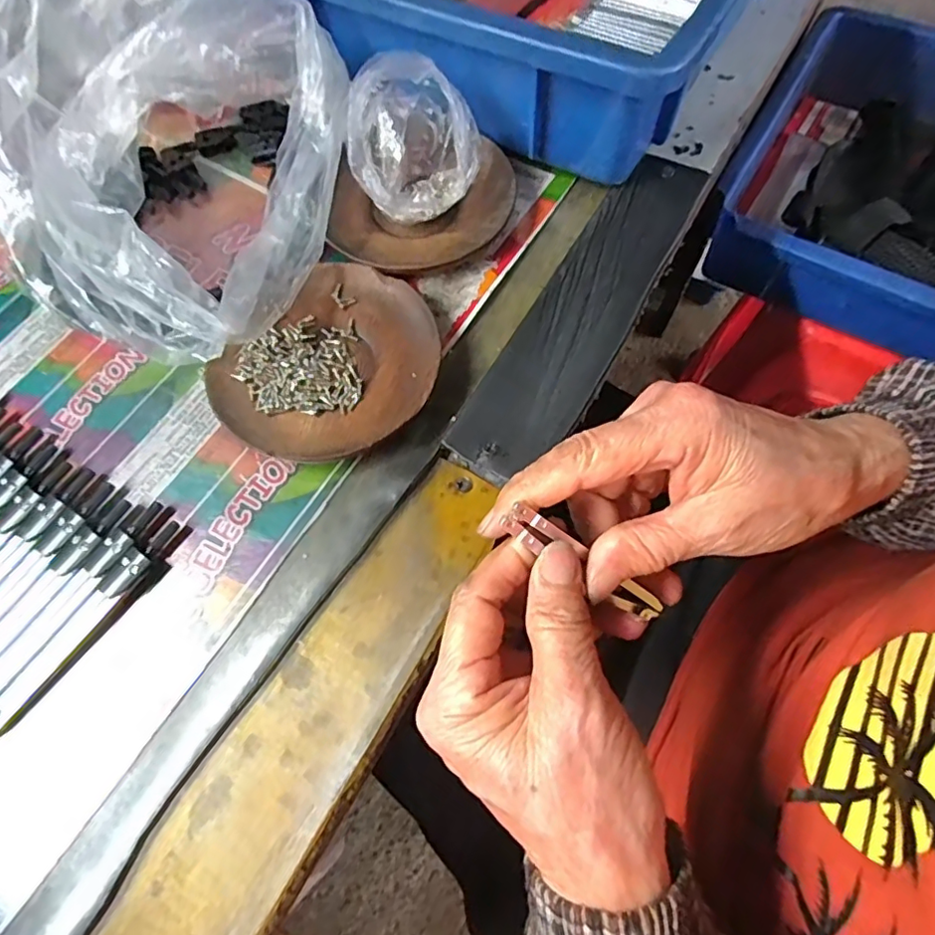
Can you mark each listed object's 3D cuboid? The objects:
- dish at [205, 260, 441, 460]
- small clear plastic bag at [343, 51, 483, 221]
[{"bbox_3d":[-0.067,-0.050,0.285,0.098,0.017,0.111,38,74,15],"label":"dish"},{"bbox_3d":[-0.030,-0.181,0.310,0.069,0.058,0.070,7,69,5],"label":"small clear plastic bag"}]

